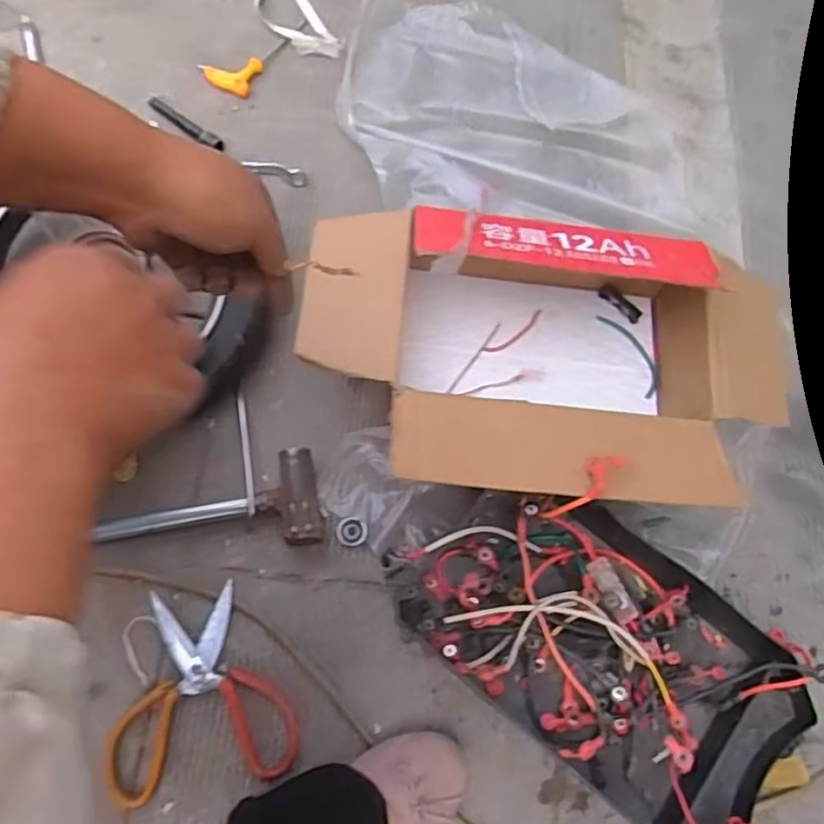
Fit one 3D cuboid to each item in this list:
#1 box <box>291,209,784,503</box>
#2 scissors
[{"bbox_3d":[0.142,-0.047,0.721,0.519,0.174,0.323,6,67,-4],"label":"box"},{"bbox_3d":[-0.207,0.266,0.648,0.171,0.010,0.179,-9,71,-8],"label":"scissors"}]

